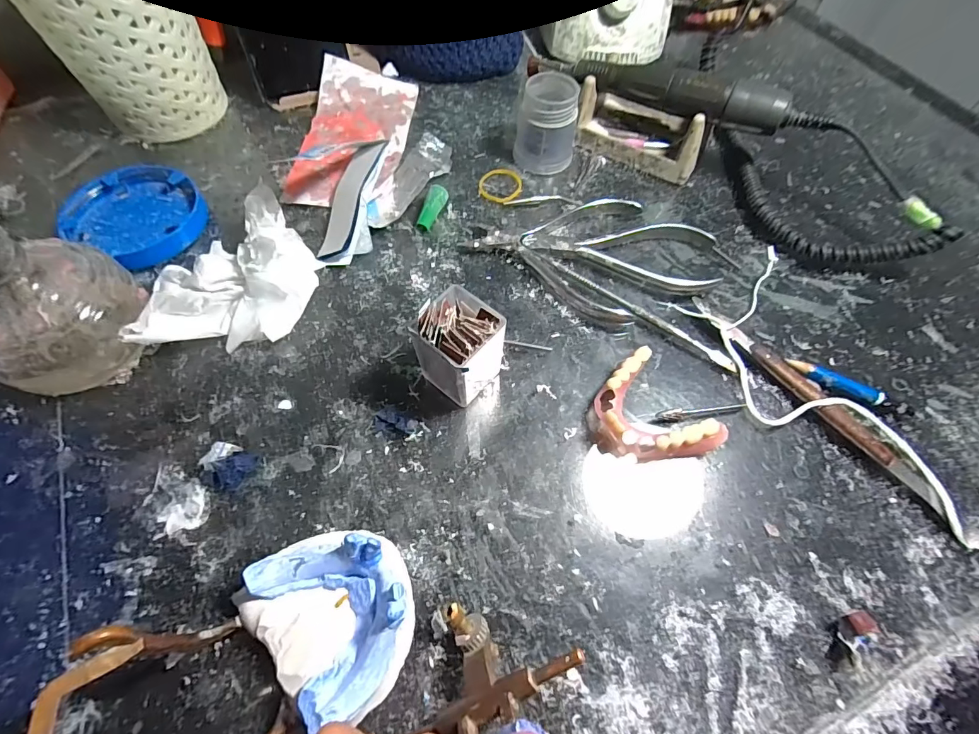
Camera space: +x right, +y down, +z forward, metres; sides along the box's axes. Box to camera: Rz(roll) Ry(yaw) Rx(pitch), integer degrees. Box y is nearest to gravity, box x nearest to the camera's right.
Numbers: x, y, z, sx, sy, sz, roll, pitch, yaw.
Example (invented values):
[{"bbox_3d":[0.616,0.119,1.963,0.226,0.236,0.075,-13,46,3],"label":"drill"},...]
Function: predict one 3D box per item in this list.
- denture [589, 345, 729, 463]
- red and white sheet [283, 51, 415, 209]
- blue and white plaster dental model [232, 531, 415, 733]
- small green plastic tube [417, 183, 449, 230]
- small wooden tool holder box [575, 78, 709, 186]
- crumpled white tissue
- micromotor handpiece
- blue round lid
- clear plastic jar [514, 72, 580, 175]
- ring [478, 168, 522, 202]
[{"bbox_3d":[0.081,0.028,0.227,0.053,0.018,0.060,-33,68,-18],"label":"denture"},{"bbox_3d":[-0.101,-0.176,0.325,0.074,0.022,0.138,4,62,0],"label":"red and white sheet"},{"bbox_3d":[-0.061,0.097,0.176,0.057,0.032,0.069,-41,71,-20],"label":"blue and white plaster dental model"},{"bbox_3d":[-0.039,-0.107,0.295,0.011,0.008,0.033,20,76,8],"label":"small green plastic tube"},{"bbox_3d":[0.115,-0.181,0.326,0.095,0.041,0.050,30,65,13],"label":"small wooden tool holder box"},{"bbox_3d":[-0.147,-0.057,0.251,0.090,0.038,0.090,-7,63,-6],"label":"crumpled white tissue"},{"bbox_3d":[0.126,-0.191,0.300,0.143,0.025,0.021,29,65,12],"label":"micromotor handpiece"},{"bbox_3d":[-0.227,-0.099,0.284,0.073,0.016,0.073,1,62,-2],"label":"blue round lid"},{"bbox_3d":[0.042,-0.172,0.313,0.040,0.049,0.039,1,62,-2],"label":"clear plastic jar"},{"bbox_3d":[0.008,-0.134,0.318,0.032,0.004,0.035,1,62,-2],"label":"ring"}]

